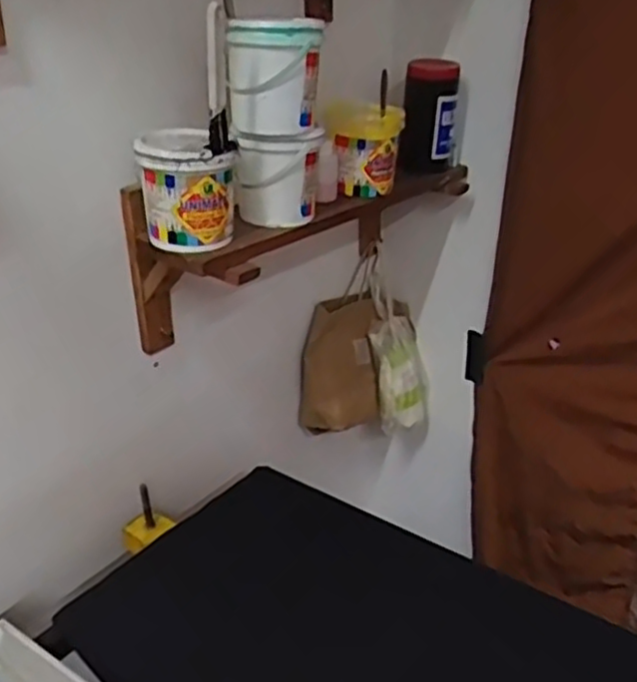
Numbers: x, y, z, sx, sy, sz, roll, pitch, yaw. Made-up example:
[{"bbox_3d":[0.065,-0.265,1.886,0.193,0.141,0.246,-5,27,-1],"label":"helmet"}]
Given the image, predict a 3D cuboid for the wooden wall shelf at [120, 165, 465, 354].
[{"bbox_3d":[-0.006,-0.150,1.145,0.247,0.217,0.598,24,36,39],"label":"wooden wall shelf"}]

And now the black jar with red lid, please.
[{"bbox_3d":[0.184,-0.373,1.212,0.090,0.189,0.090,4,27,7],"label":"black jar with red lid"}]

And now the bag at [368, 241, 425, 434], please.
[{"bbox_3d":[0.147,-0.006,1.467,0.102,0.386,0.046,-16,10,-28],"label":"bag"}]

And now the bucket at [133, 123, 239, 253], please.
[{"bbox_3d":[-0.161,-0.187,0.889,0.114,0.126,0.107,-4,27,-9],"label":"bucket"}]

